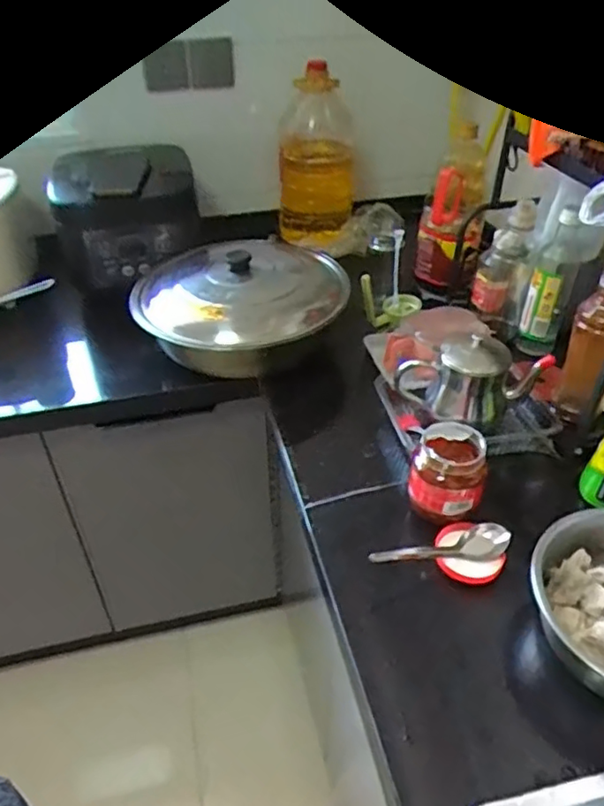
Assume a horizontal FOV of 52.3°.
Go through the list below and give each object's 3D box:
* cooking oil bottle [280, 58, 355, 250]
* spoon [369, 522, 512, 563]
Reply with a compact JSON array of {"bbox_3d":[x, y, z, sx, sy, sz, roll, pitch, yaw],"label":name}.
[{"bbox_3d":[0.031,-0.496,1.269,0.162,0.308,0.149,1,39,2],"label":"cooking oil bottle"},{"bbox_3d":[0.149,0.159,0.672,0.157,0.032,0.032,-5,39,-6],"label":"spoon"}]

